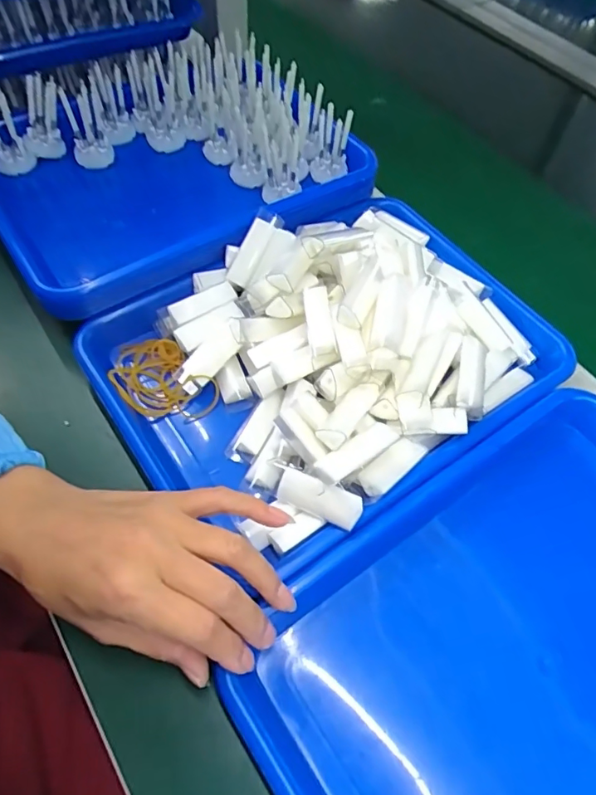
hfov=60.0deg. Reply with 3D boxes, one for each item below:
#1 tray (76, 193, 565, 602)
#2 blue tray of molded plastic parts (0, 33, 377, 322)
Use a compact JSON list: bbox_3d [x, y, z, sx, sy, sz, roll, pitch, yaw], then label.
[{"bbox_3d":[0.026,-0.041,0.392,0.315,0.071,0.239,-32,65,-22],"label":"tray"},{"bbox_3d":[-0.130,-0.232,0.486,0.323,0.070,0.274,-31,65,-21],"label":"blue tray of molded plastic parts"}]

